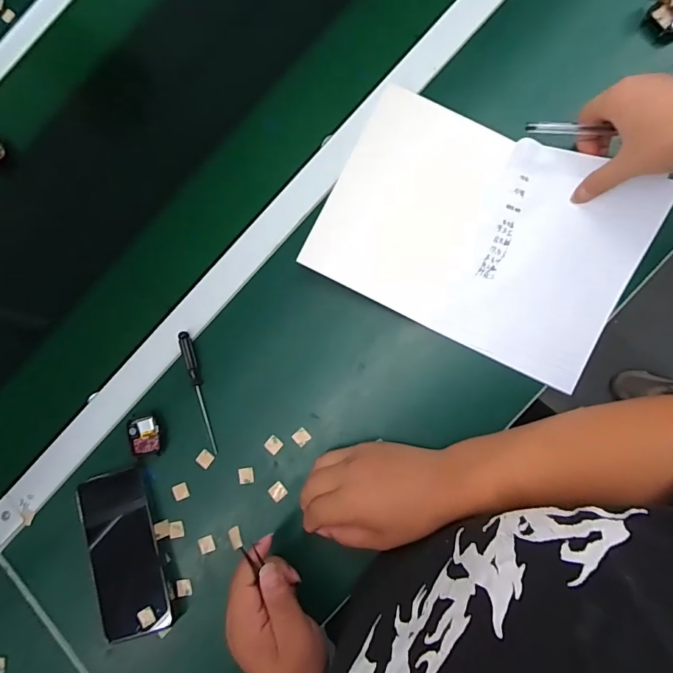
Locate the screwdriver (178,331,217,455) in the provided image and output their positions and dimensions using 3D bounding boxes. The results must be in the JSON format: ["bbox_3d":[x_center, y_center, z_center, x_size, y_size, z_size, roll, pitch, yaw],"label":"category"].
[{"bbox_3d":[-0.147,0.058,0.451,0.012,0.010,0.132,-19,82,5],"label":"screwdriver"}]

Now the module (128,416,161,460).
[{"bbox_3d":[-0.207,0.108,0.455,0.033,0.007,0.041,-12,82,6],"label":"module"}]

